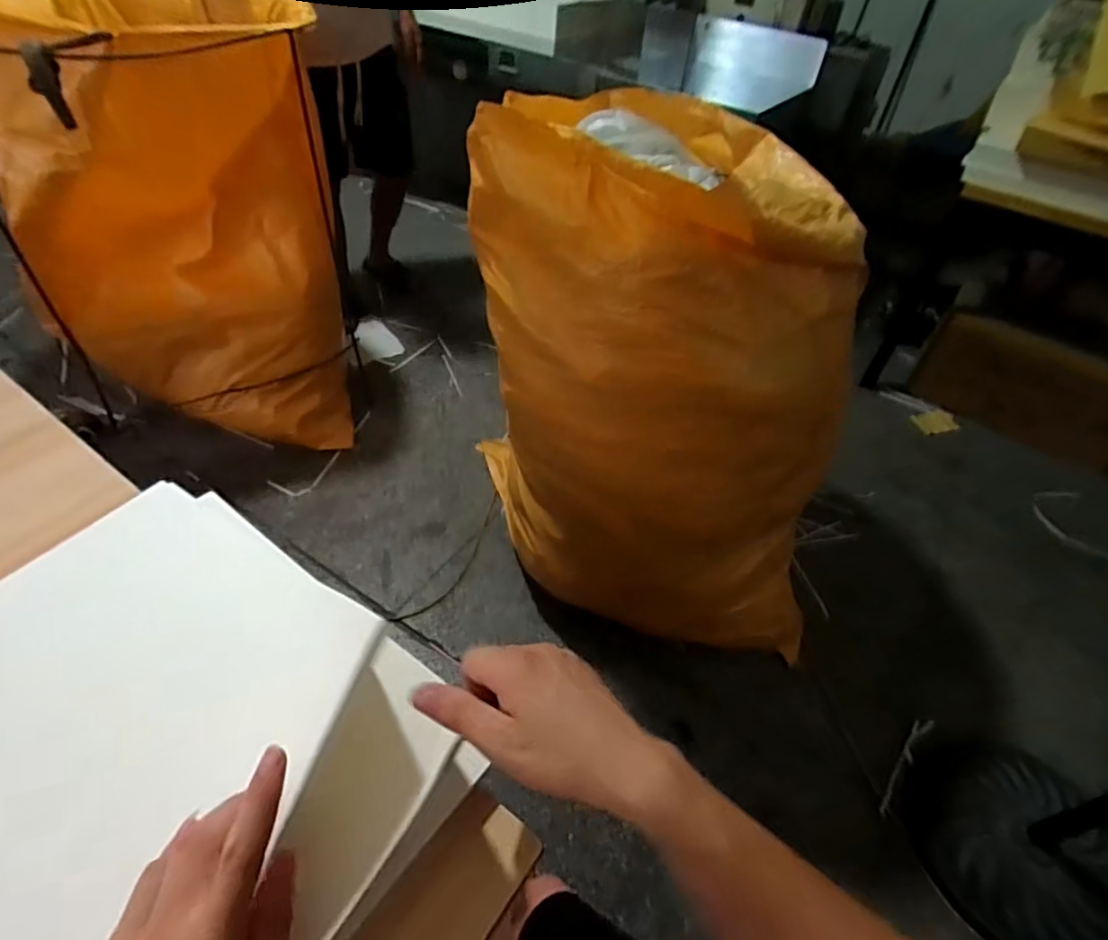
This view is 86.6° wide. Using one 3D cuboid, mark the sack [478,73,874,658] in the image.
[{"bbox_3d":[0.195,-0.250,1.350,0.740,0.951,0.939,-2,46,-9],"label":"sack"}]

